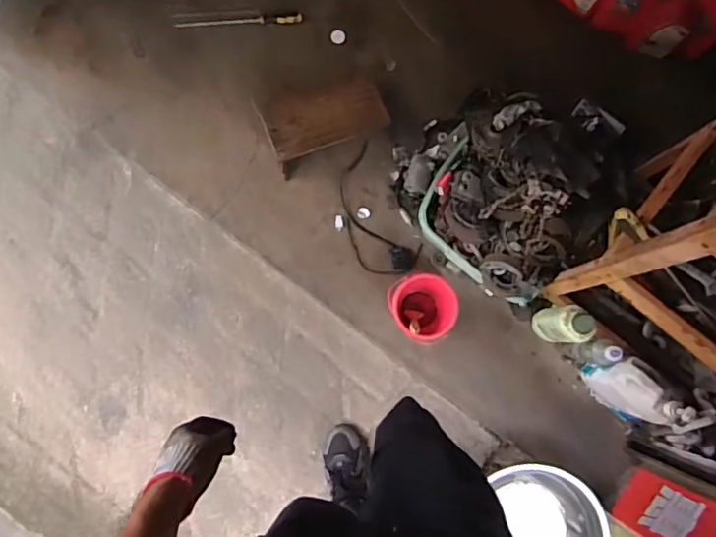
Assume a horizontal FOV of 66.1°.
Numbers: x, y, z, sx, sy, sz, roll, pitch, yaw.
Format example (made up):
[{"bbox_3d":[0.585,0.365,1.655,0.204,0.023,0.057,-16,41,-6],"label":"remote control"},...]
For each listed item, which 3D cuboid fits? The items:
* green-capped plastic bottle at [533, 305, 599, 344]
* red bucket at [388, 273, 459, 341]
[{"bbox_3d":[0.471,0.136,1.286,0.069,0.265,0.092,-6,83,-3],"label":"green-capped plastic bottle"},{"bbox_3d":[0.155,0.095,1.336,0.153,0.132,0.151,0,83,-2],"label":"red bucket"}]

